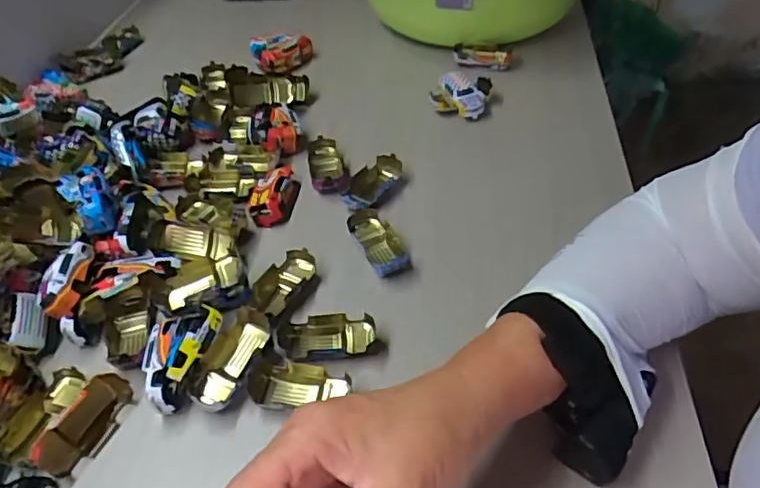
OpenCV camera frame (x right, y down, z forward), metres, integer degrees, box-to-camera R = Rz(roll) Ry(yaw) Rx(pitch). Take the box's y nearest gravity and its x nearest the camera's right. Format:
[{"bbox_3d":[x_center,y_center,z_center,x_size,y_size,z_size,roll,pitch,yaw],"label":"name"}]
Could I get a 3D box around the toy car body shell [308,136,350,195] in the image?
[{"bbox_3d":[-0.047,-0.069,0.537,0.032,0.020,0.076,-11,44,-6],"label":"toy car body shell"}]

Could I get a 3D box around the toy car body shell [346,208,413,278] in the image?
[{"bbox_3d":[0.000,-0.004,0.465,0.034,0.014,0.071,-20,46,-15],"label":"toy car body shell"}]

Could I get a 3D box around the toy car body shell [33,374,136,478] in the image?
[{"bbox_3d":[-0.181,0.108,0.362,0.028,0.024,0.063,7,45,12],"label":"toy car body shell"}]

